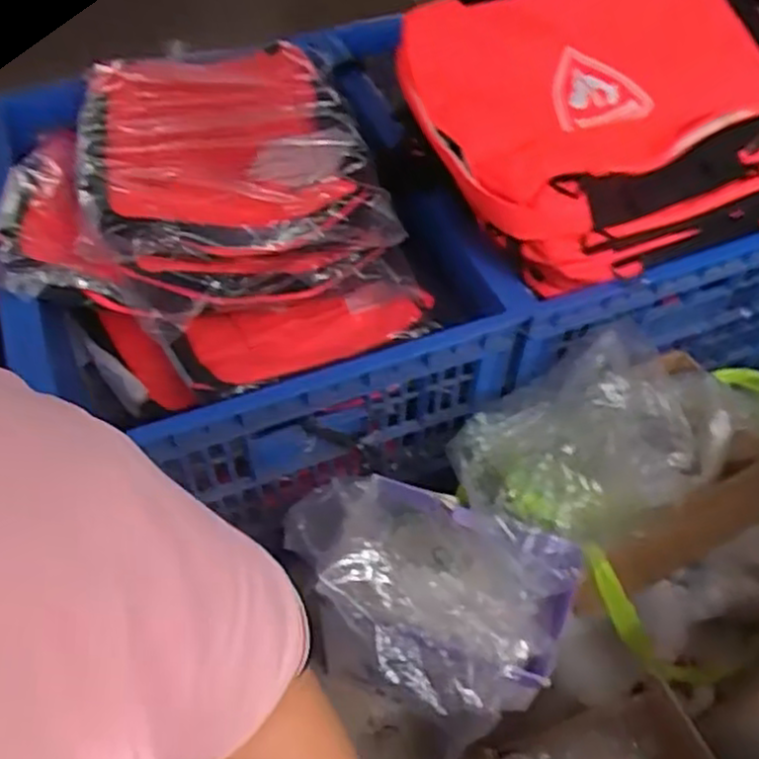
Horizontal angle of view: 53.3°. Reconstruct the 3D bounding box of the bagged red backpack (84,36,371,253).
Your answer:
[{"bbox_3d":[-0.239,-0.378,1.134,0.396,0.071,0.519,-10,52,-9],"label":"bagged red backpack"}]

